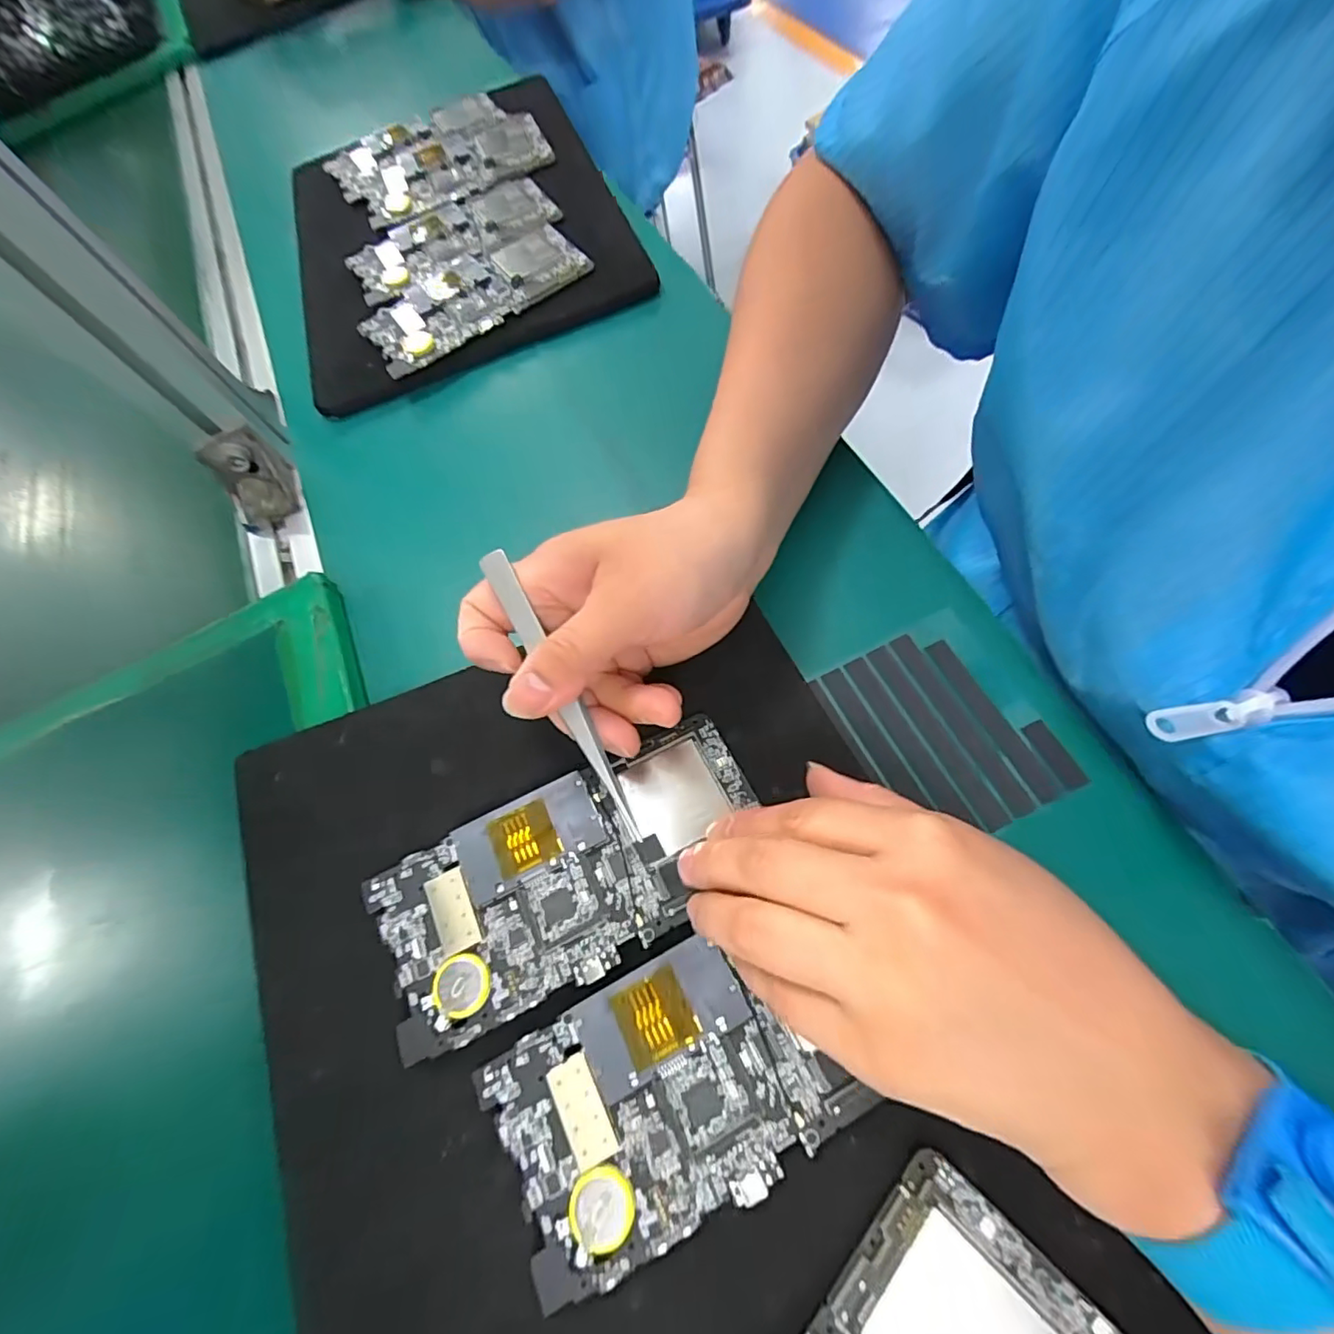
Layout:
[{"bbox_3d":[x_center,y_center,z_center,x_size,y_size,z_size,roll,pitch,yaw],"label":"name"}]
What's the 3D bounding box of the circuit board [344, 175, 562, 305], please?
[{"bbox_3d":[-0.164,-0.331,0.441,0.156,0.011,0.081,-33,65,-4],"label":"circuit board"}]

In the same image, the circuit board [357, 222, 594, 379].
[{"bbox_3d":[-0.137,-0.264,0.407,0.154,0.008,0.082,-35,69,-8],"label":"circuit board"}]

